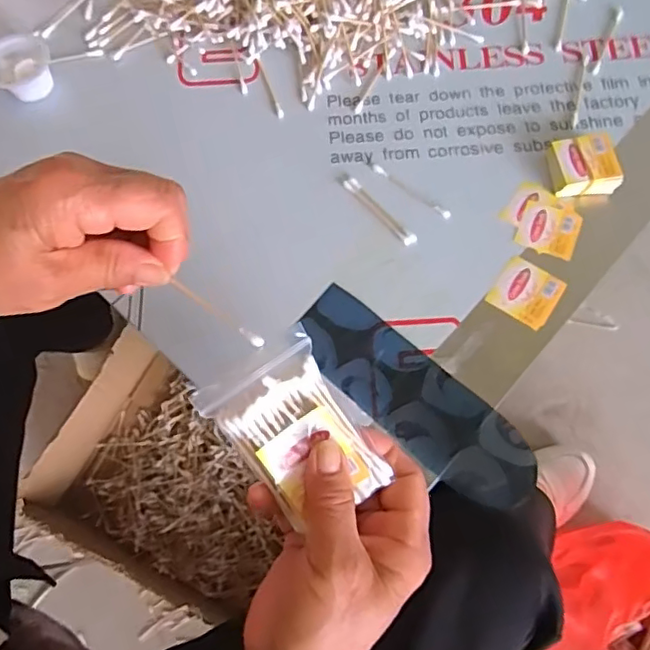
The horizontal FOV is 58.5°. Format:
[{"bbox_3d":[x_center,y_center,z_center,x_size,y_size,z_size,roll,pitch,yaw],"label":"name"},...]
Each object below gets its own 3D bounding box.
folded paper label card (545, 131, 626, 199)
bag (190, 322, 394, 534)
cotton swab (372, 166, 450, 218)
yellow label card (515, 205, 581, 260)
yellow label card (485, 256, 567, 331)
[{"bbox_3d":[0.200,-0.122,0.449,0.046,0.019,0.043,-7,71,-1],"label":"folded paper label card"},{"bbox_3d":[-0.014,0.055,0.284,0.060,0.012,0.087,-32,97,-4],"label":"bag"},{"bbox_3d":[0.068,-0.106,0.458,0.076,0.004,0.008,38,76,13],"label":"cotton swab"},{"bbox_3d":[0.171,-0.073,0.442,0.044,0.004,0.042,19,72,8],"label":"yellow label card"},{"bbox_3d":[0.149,-0.025,0.428,0.044,0.004,0.044,34,75,12],"label":"yellow label card"}]

